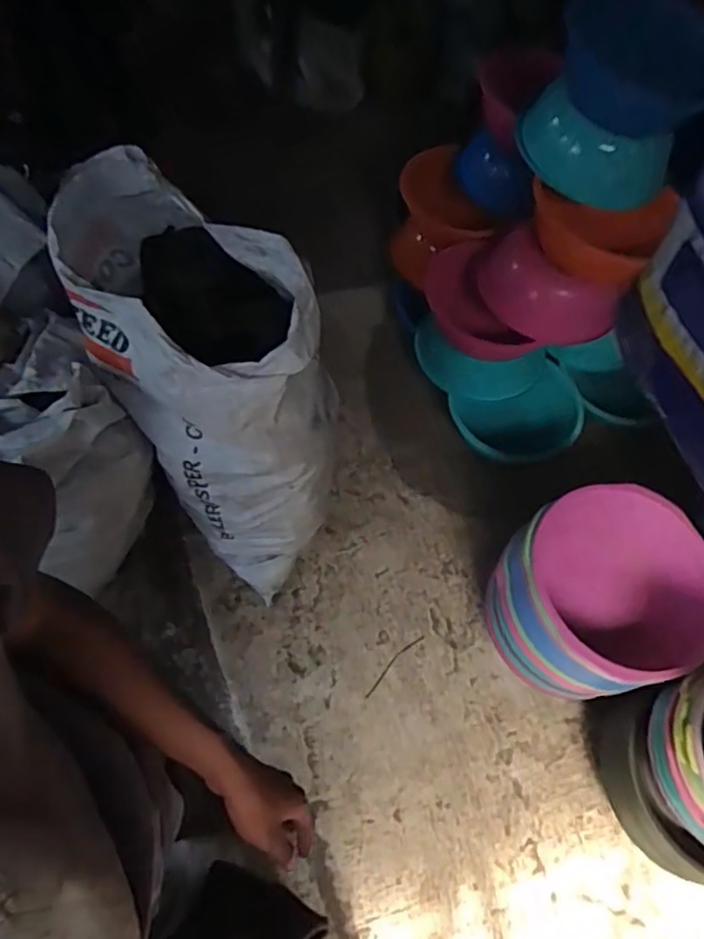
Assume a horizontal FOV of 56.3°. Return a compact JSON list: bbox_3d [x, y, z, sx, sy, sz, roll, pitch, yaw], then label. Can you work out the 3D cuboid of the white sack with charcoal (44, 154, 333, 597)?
[{"bbox_3d":[-0.272,-0.131,1.307,0.470,0.761,0.320,36,64,12],"label":"white sack with charcoal"}]

